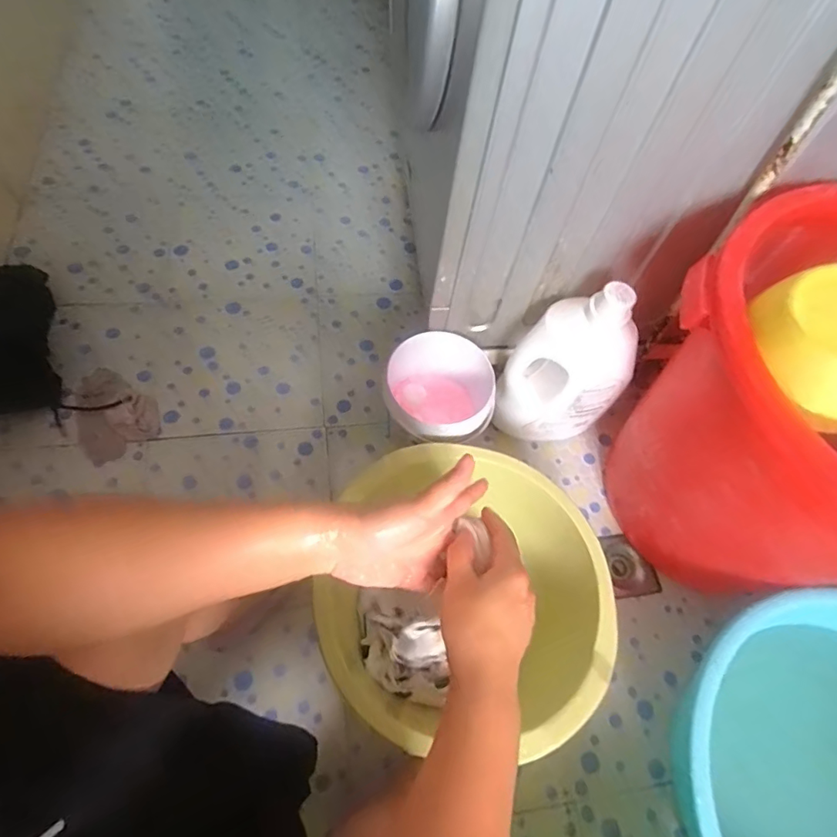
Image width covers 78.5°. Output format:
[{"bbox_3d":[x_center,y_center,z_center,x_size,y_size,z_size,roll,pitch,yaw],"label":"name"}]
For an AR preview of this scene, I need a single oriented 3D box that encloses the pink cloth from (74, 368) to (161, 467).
[{"bbox_3d":[-0.540,-0.011,0.892,0.170,0.011,0.131,43,66,15],"label":"pink cloth"}]

